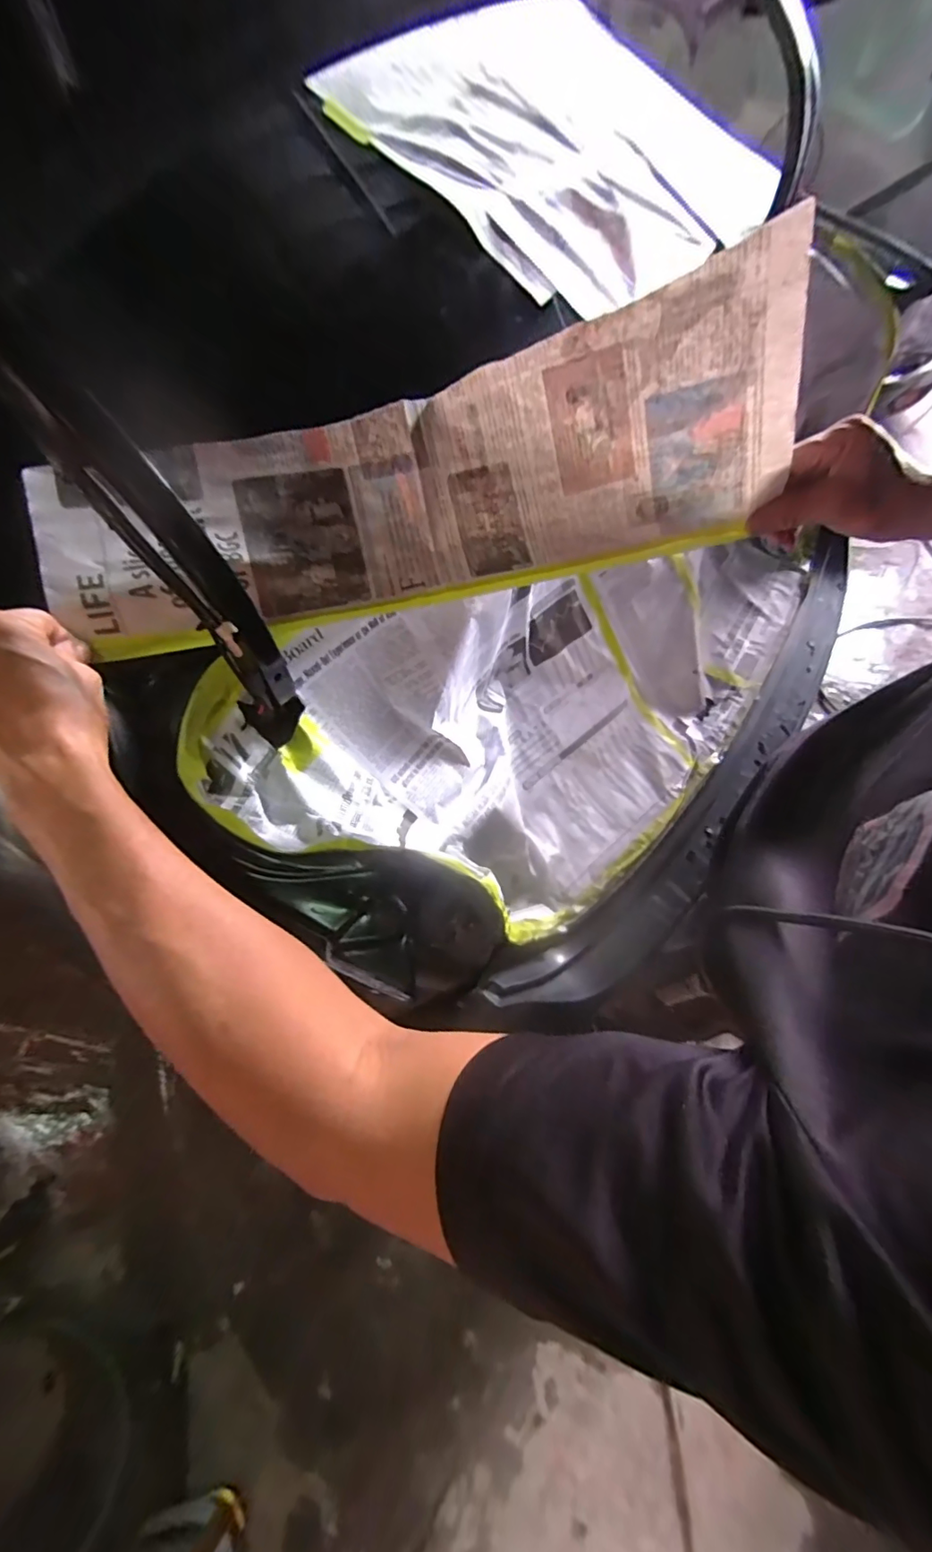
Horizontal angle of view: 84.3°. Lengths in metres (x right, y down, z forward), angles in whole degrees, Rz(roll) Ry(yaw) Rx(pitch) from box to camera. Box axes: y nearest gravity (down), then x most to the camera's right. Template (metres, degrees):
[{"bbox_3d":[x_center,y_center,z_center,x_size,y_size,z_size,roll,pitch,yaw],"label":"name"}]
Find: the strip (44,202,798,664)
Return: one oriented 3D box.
[{"bbox_3d":[-0.037,-0.233,0.395,0.534,0.154,0.134,-15,63,2],"label":"strip"}]

